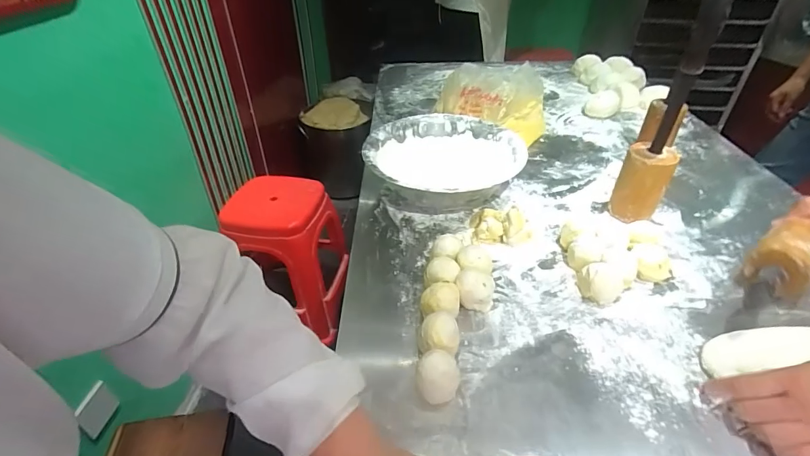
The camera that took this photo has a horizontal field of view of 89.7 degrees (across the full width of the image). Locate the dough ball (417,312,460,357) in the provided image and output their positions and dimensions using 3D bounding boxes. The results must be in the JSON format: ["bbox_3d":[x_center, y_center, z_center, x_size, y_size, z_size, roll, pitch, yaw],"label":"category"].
[{"bbox_3d":[0.039,0.128,0.470,0.043,0.048,0.043,-1,39,0],"label":"dough ball"}]

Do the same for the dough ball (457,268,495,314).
[{"bbox_3d":[0.092,0.081,0.531,0.047,0.048,0.045,-1,39,0],"label":"dough ball"}]

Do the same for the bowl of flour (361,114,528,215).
[{"bbox_3d":[0.065,-0.115,0.752,0.269,0.082,0.258,-1,39,0],"label":"bowl of flour"}]

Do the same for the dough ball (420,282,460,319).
[{"bbox_3d":[0.044,0.099,0.511,0.047,0.046,0.047,-1,39,0],"label":"dough ball"}]

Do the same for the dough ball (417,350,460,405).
[{"bbox_3d":[0.035,0.159,0.432,0.039,0.050,0.038,-1,39,0],"label":"dough ball"}]

